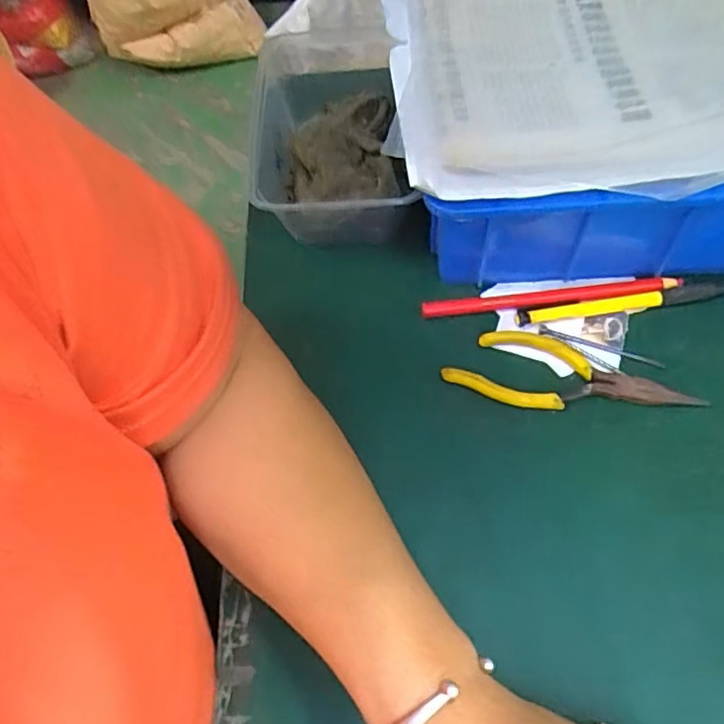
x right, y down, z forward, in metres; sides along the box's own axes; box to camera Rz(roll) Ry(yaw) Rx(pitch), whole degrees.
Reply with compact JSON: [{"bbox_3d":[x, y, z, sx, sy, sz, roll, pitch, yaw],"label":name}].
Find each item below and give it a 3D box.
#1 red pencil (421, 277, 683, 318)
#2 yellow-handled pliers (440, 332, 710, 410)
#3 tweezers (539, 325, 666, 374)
[{"bbox_3d":[0.118,-0.041,0.386,0.158,0.011,0.010,-6,61,1],"label":"red pencil"},{"bbox_3d":[0.122,0.006,0.364,0.142,0.010,0.046,6,62,7],"label":"yellow-handled pliers"},{"bbox_3d":[0.141,-0.005,0.371,0.072,0.009,0.017,22,65,15],"label":"tweezers"}]

